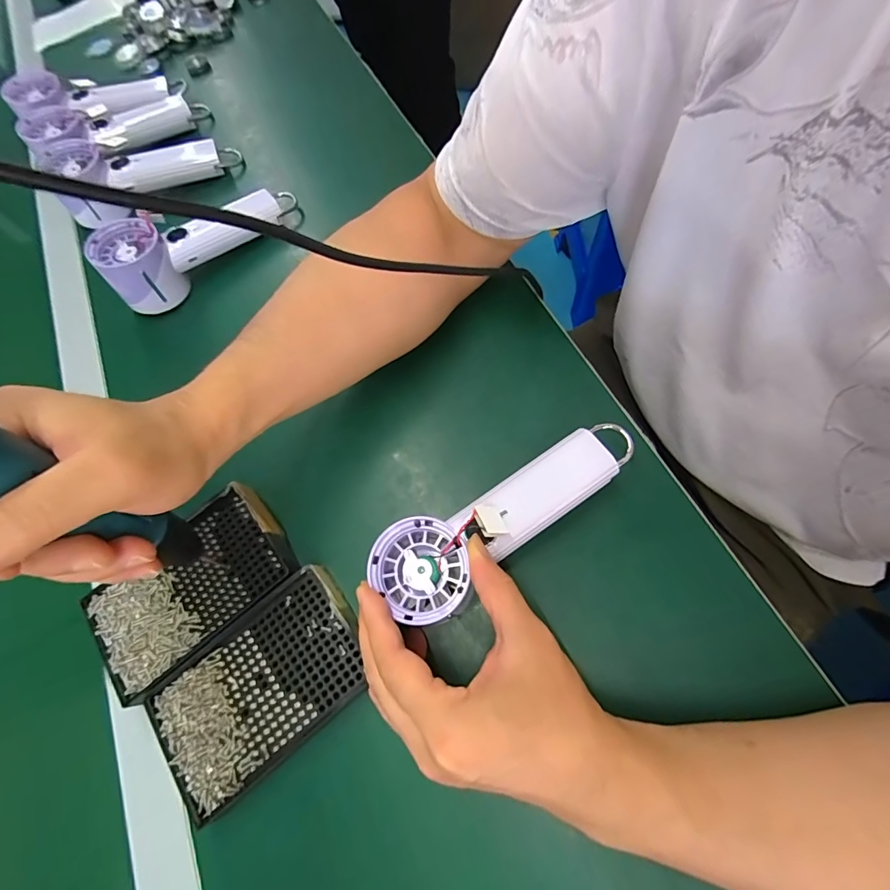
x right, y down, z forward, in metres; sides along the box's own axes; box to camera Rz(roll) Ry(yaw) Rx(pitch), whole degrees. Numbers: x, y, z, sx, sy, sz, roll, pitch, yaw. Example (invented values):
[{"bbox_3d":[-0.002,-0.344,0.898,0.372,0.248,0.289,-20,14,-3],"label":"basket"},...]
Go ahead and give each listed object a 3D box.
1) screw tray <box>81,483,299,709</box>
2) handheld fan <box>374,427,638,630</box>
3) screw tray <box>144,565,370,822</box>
[{"bbox_3d":[-0.184,0.099,0.317,0.141,0.018,0.090,-41,71,-15],"label":"screw tray"},{"bbox_3d":[0.042,0.042,0.281,0.185,0.029,0.059,-30,68,-10],"label":"handheld fan"},{"bbox_3d":[-0.120,0.156,0.290,0.138,0.013,0.088,-36,70,-13],"label":"screw tray"}]

